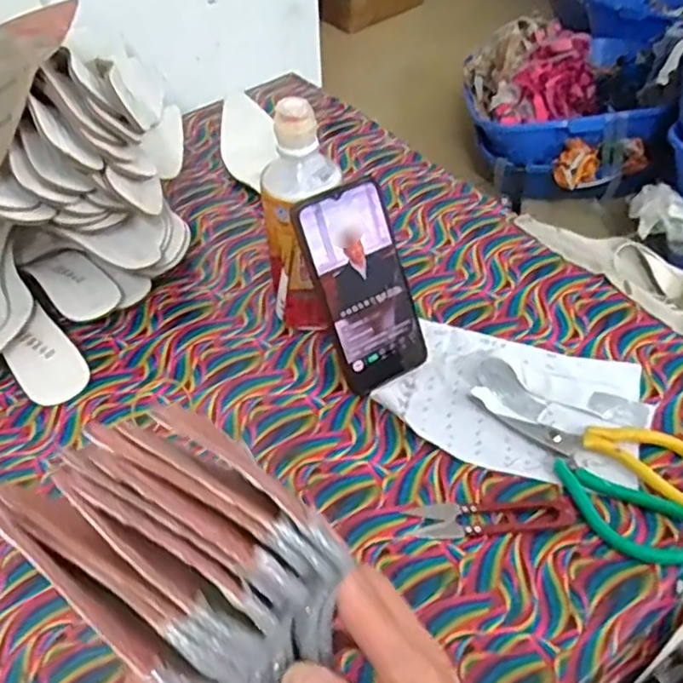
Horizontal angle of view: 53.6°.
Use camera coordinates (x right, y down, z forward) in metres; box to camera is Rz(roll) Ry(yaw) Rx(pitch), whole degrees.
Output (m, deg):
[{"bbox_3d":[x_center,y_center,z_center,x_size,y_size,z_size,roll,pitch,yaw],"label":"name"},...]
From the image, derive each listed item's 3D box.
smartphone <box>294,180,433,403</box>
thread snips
[{"bbox_3d":[0.017,-0.042,0.531,0.073,0.158,0.012,-28,21,-22],"label":"smartphone"},{"bbox_3d":[0.106,0.123,0.472,0.113,0.006,0.025,-3,48,0],"label":"thread snips"}]

